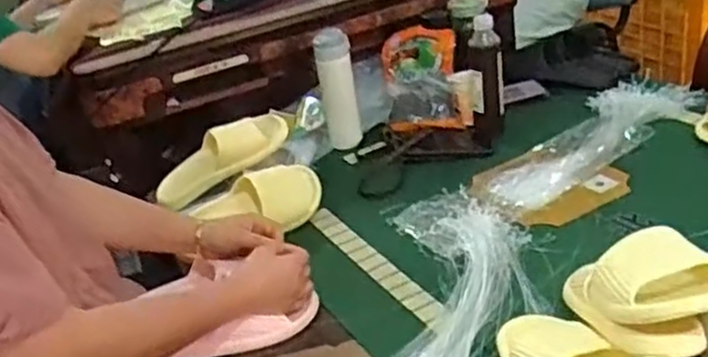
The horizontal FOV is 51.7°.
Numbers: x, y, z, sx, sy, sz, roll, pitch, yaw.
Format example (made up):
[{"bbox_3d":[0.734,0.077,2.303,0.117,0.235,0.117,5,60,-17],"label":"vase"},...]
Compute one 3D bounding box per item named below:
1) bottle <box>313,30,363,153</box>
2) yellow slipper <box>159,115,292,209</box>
[{"bbox_3d":[-0.030,-0.164,1.397,0.069,0.234,0.060,-7,27,0],"label":"bottle"},{"bbox_3d":[-0.238,-0.037,1.284,0.260,0.077,0.096,-34,30,-4],"label":"yellow slipper"}]

